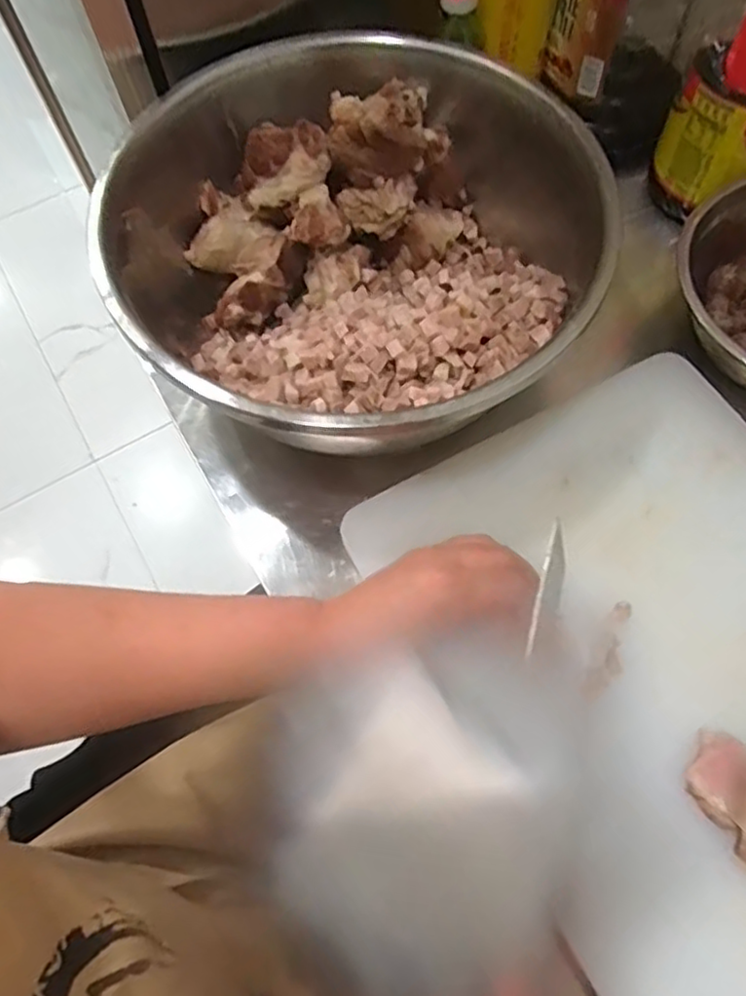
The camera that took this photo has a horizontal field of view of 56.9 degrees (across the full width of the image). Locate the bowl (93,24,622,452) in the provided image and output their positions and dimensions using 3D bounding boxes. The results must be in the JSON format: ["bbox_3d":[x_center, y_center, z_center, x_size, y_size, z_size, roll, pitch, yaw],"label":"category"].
[{"bbox_3d":[-0.002,-0.178,0.518,0.323,0.133,0.345,-1,65,2],"label":"bowl"}]

